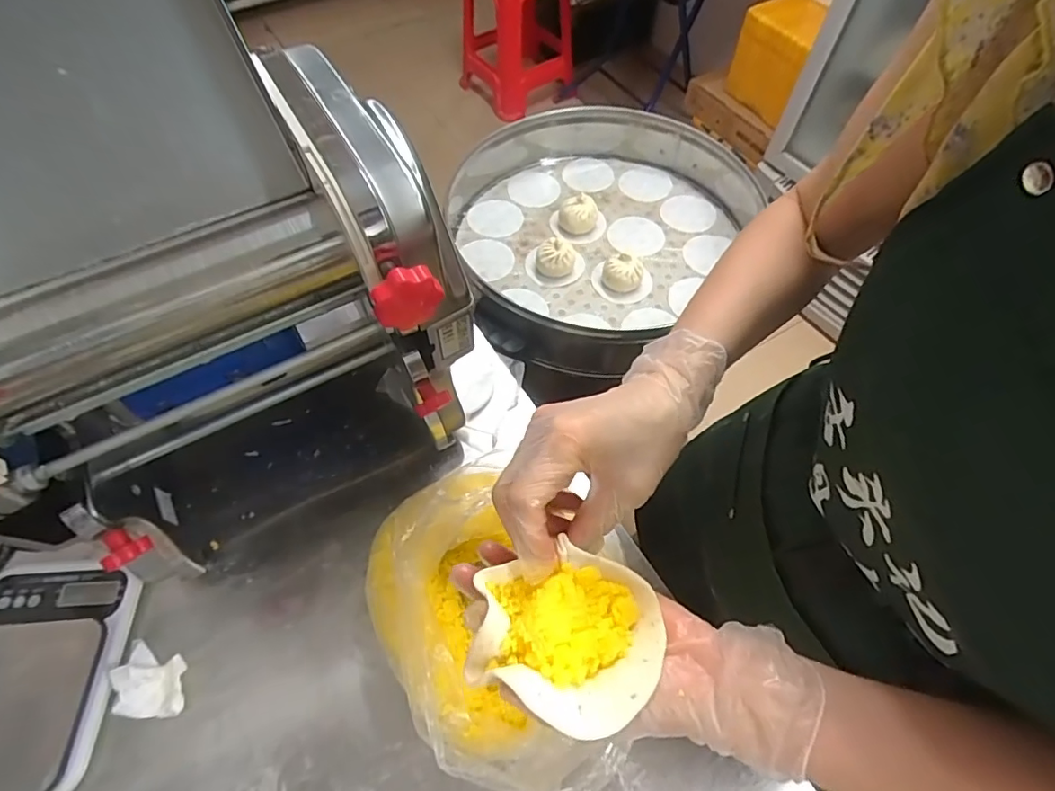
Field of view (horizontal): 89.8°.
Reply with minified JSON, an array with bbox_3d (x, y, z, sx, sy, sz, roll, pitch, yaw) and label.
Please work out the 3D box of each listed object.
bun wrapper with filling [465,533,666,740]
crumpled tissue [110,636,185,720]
[{"bbox_3d":[0.022,0.129,0.287,0.096,0.027,0.083,19,59,10],"label":"bun wrapper with filling"},{"bbox_3d":[-0.346,0.263,0.487,0.068,0.021,0.053,12,60,7],"label":"crumpled tissue"}]

